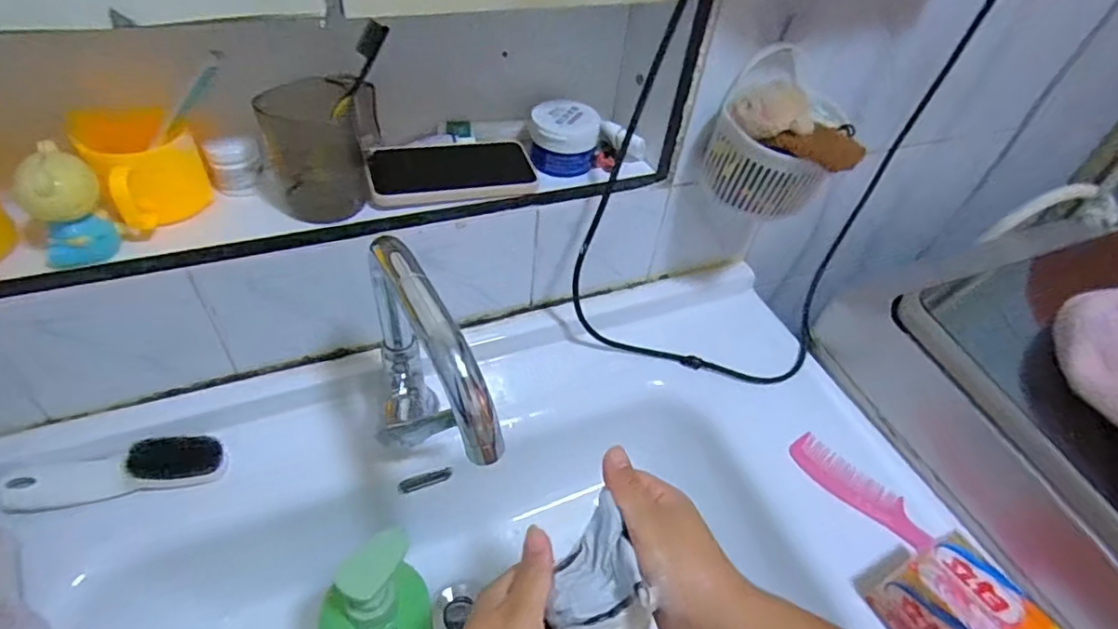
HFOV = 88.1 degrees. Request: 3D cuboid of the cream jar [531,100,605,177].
[{"bbox_3d":[0.006,-0.172,0.567,0.066,0.048,0.056,7,46,0],"label":"cream jar"}]

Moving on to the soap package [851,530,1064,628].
[{"bbox_3d":[0.315,0.238,0.451,0.074,0.075,0.125,-17,51,-22],"label":"soap package"}]

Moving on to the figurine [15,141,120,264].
[{"bbox_3d":[-0.351,-0.074,0.414,0.049,0.081,0.043,-29,56,-30],"label":"figurine"}]

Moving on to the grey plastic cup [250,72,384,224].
[{"bbox_3d":[-0.194,-0.142,0.482,0.078,0.101,0.072,0,47,-7],"label":"grey plastic cup"}]

